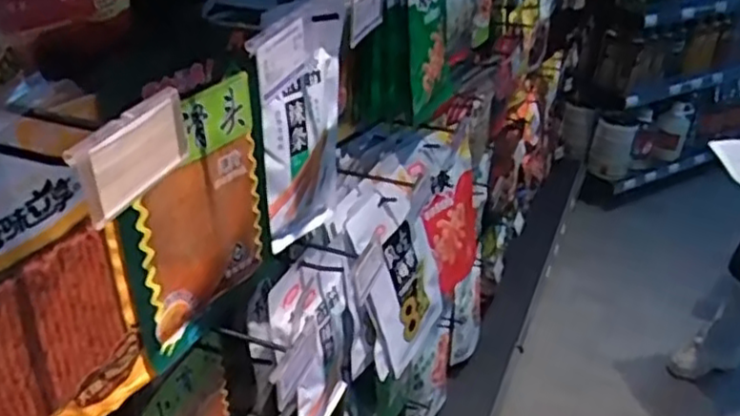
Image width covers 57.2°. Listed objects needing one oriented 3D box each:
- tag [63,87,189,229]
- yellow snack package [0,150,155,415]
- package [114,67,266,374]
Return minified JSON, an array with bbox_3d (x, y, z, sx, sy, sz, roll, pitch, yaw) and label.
[{"bbox_3d":[-0.126,-0.029,0.364,0.009,0.044,0.080,14,35,17],"label":"tag"},{"bbox_3d":[-0.231,0.077,0.470,0.021,0.243,0.162,20,37,26],"label":"yellow snack package"},{"bbox_3d":[-0.149,0.003,0.592,0.011,0.214,0.158,19,37,24],"label":"package"}]

